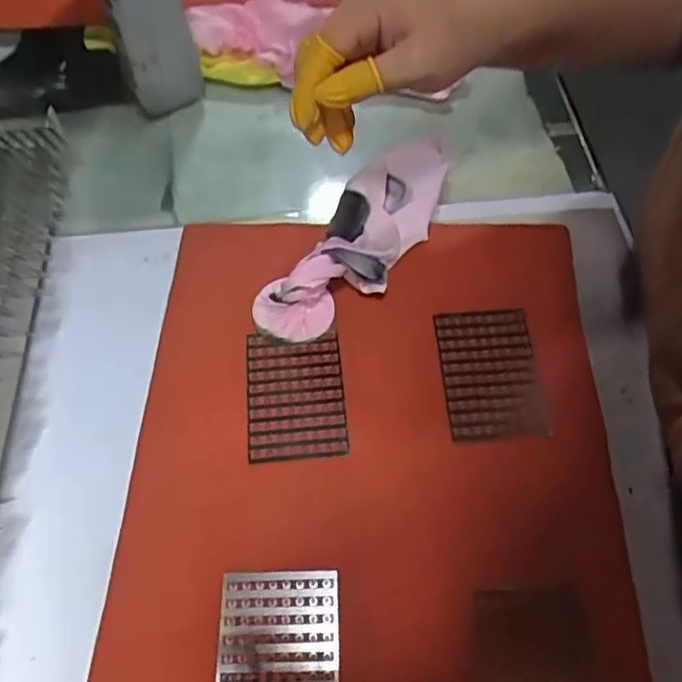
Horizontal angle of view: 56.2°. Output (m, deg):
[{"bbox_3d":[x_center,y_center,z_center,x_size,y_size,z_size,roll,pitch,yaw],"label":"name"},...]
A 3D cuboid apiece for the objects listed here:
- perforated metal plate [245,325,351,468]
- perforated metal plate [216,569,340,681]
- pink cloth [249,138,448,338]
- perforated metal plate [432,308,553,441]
[{"bbox_3d":[-0.027,0.031,0.376,0.055,0.004,0.078,-5,63,-3],"label":"perforated metal plate"},{"bbox_3d":[-0.030,0.154,0.304,0.057,0.009,0.084,-2,58,0],"label":"perforated metal plate"},{"bbox_3d":[0.023,-0.081,0.424,0.062,0.040,0.209,28,63,18],"label":"pink cloth"},{"bbox_3d":[0.088,0.019,0.378,0.055,0.006,0.083,-4,60,1],"label":"perforated metal plate"}]

